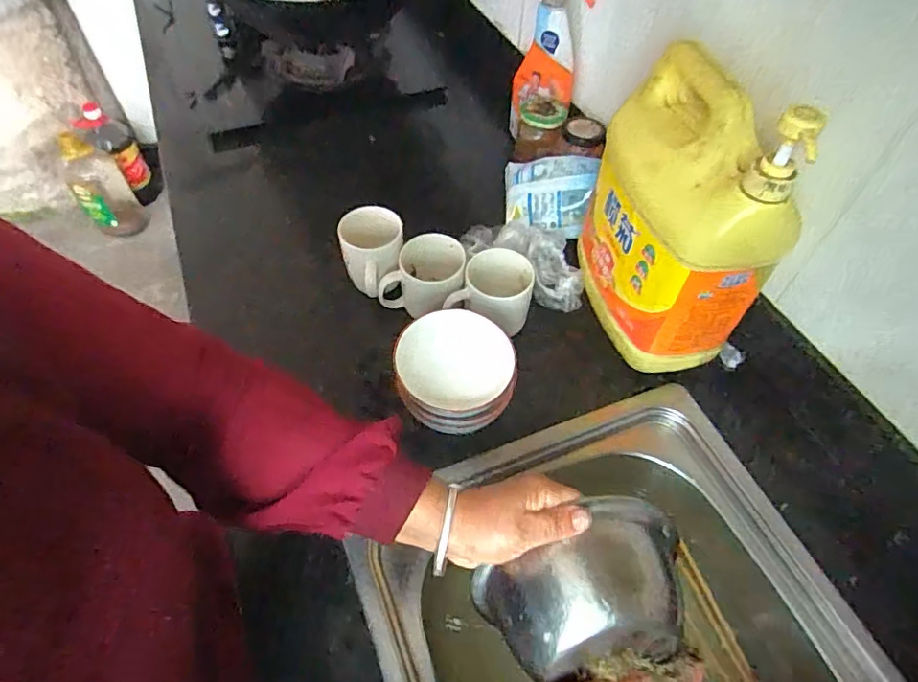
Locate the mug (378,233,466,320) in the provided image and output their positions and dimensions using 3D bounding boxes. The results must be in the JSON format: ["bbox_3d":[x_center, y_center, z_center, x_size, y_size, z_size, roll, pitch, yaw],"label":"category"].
[{"bbox_3d":[-0.043,-0.072,0.650,0.096,0.084,0.074,4,54,1],"label":"mug"}]

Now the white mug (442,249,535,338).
[{"bbox_3d":[0.037,-0.053,0.641,0.095,0.086,0.078,10,54,5],"label":"white mug"}]

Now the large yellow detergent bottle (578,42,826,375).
[{"bbox_3d":[0.210,-0.129,0.545,0.093,0.256,0.216,-10,54,-9],"label":"large yellow detergent bottle"}]

